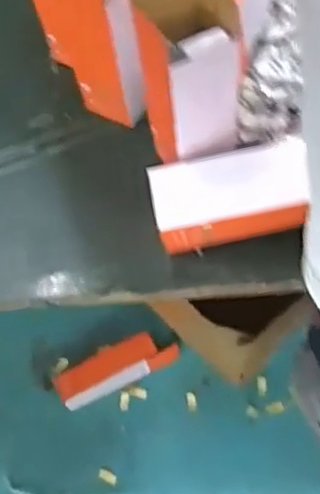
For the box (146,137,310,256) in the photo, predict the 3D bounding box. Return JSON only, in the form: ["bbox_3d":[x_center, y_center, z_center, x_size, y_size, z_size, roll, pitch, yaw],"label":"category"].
[{"bbox_3d":[0.065,-0.045,0.633,0.145,0.074,0.071,-7,68,0],"label":"box"}]

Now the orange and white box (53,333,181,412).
[{"bbox_3d":[-0.091,0.245,1.366,0.247,0.073,0.083,-23,69,-6],"label":"orange and white box"}]

